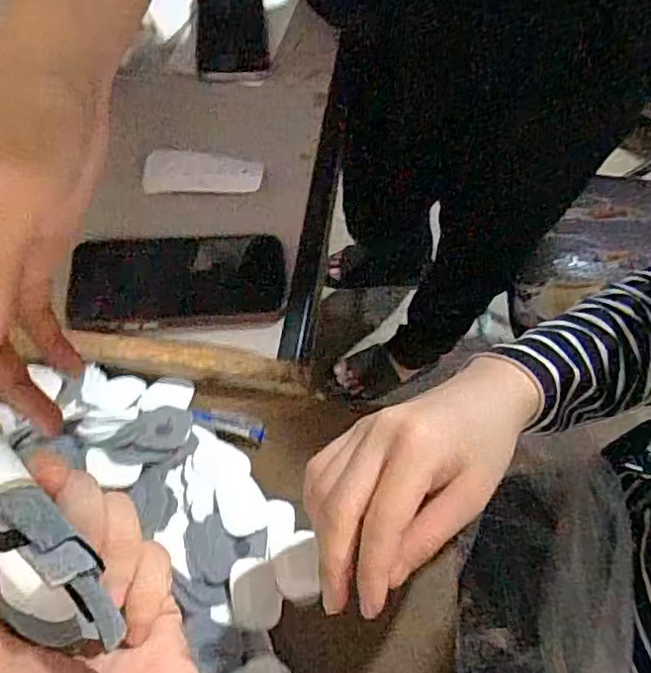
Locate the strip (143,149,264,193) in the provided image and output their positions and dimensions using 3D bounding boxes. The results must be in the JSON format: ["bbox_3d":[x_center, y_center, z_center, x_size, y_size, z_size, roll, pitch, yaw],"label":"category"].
[{"bbox_3d":[-0.110,-0.147,0.550,0.107,0.007,0.054,2,55,6],"label":"strip"}]

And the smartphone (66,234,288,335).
[{"bbox_3d":[-0.112,-0.044,0.477,0.151,0.016,0.087,-7,60,-6],"label":"smartphone"}]

